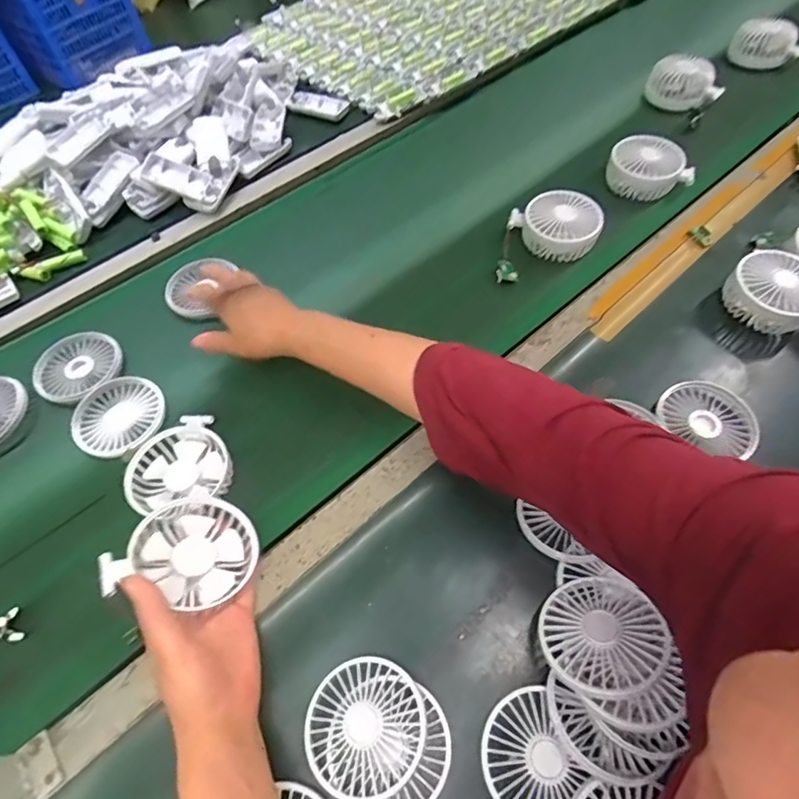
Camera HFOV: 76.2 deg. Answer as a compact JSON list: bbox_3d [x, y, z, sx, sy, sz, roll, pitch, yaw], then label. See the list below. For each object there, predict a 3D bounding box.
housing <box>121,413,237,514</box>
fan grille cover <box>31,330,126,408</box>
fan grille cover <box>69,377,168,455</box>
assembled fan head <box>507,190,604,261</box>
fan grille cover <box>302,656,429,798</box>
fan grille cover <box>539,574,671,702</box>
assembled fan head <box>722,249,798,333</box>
[{"bbox_3d":[-0.207,0.064,0.477,0.092,0.017,0.082,-29,61,-13],"label":"housing"},{"bbox_3d":[-0.351,-0.036,0.557,0.081,0.015,0.088,35,67,22],"label":"fan grille cover"},{"bbox_3d":[-0.289,0.016,0.523,0.095,0.005,0.085,-3,59,2],"label":"fan grille cover"},{"bbox_3d":[0.188,-0.212,0.617,0.106,0.052,0.072,25,64,18],"label":"assembled fan head"},{"bbox_3d":[-0.025,0.237,0.371,0.085,0.015,0.086,32,66,21],"label":"fan grille cover"},{"bbox_3d":[0.147,0.173,0.376,0.082,0.018,0.085,-22,35,1],"label":"fan grille cover"},{"bbox_3d":[0.399,-0.116,0.543,0.086,0.047,0.084,36,67,22],"label":"assembled fan head"}]

